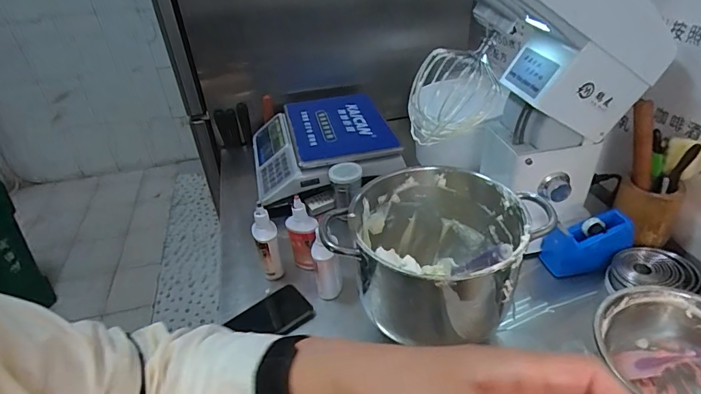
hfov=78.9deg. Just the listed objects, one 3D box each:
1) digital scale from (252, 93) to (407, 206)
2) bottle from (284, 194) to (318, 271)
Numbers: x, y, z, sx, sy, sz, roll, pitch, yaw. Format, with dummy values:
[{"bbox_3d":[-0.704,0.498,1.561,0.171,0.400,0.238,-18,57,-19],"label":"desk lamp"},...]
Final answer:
[{"bbox_3d":[-0.075,-0.126,1.013,0.312,0.094,0.320,-10,37,-9],"label":"digital scale"},{"bbox_3d":[-0.084,0.073,0.764,0.051,0.141,0.046,-12,37,-11],"label":"bottle"}]

